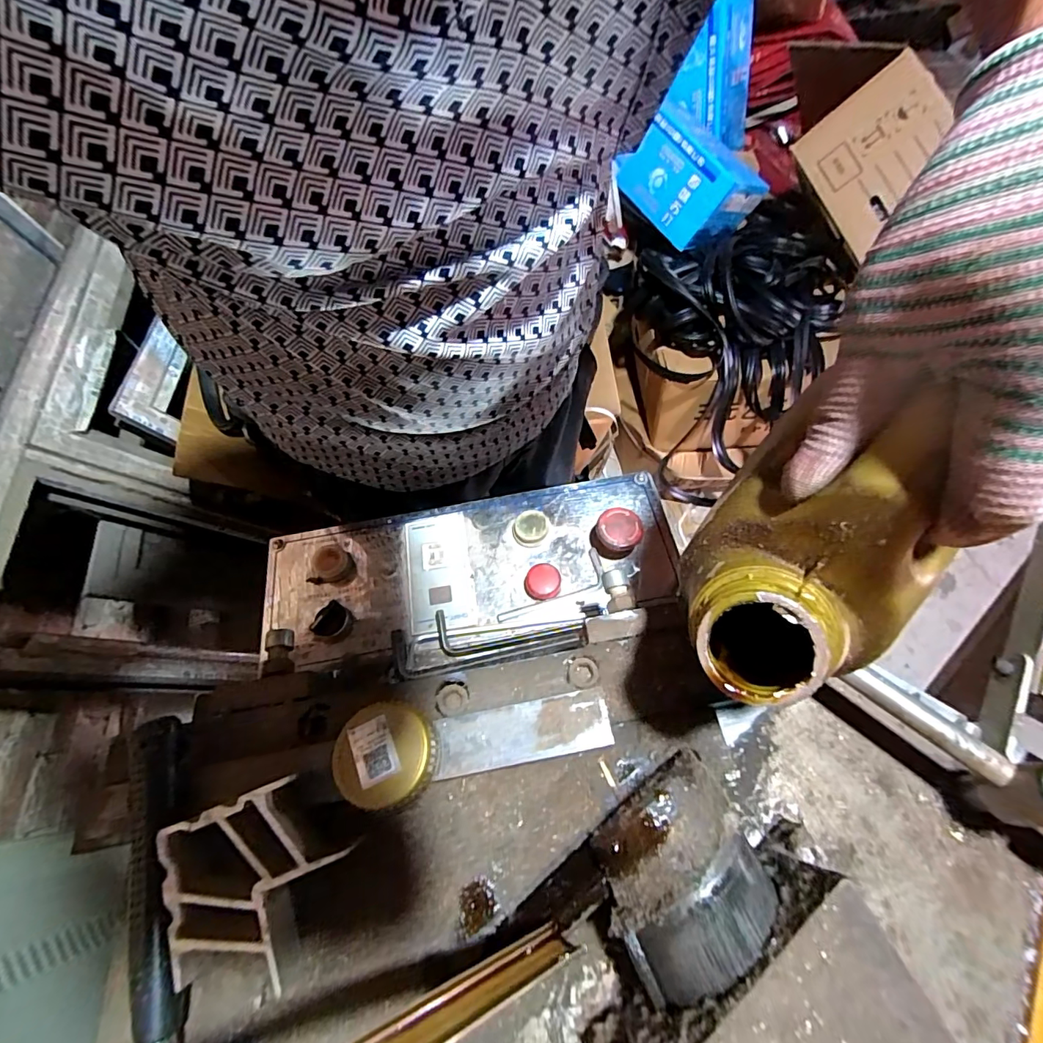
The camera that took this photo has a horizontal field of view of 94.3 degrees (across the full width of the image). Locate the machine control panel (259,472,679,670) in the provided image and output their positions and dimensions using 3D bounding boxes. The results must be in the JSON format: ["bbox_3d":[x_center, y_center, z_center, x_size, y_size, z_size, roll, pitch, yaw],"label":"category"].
[{"bbox_3d":[-0.048,0.036,0.416,0.355,0.038,0.134,-10,62,-3],"label":"machine control panel"}]

